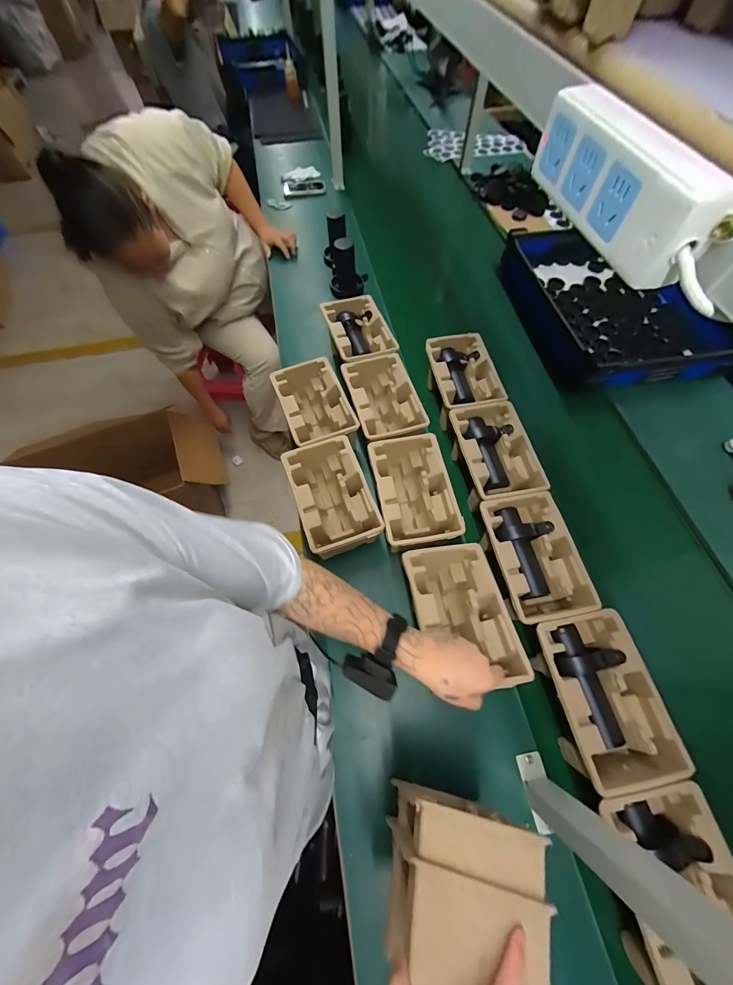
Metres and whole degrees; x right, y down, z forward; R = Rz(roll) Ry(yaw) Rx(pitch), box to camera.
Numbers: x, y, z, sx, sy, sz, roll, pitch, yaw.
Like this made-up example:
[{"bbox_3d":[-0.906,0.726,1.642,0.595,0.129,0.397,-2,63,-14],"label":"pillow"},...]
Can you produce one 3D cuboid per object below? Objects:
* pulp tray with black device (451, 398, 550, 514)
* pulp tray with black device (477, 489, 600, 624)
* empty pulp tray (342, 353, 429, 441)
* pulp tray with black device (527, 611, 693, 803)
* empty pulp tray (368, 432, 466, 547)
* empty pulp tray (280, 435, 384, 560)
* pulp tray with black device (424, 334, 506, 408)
[{"bbox_3d":[0.279,-0.087,0.731,0.150,0.080,0.242,-12,67,-5],"label":"pulp tray with black device"},{"bbox_3d":[0.314,0.125,0.634,0.149,0.079,0.230,-10,66,-4],"label":"pulp tray with black device"},{"bbox_3d":[0.039,-0.210,0.804,0.148,0.119,0.241,-14,67,-6],"label":"empty pulp tray"},{"bbox_3d":[0.375,0.325,0.534,0.150,0.084,0.225,-11,66,-4],"label":"pulp tray with black device"},{"bbox_3d":[0.095,0.004,0.701,0.150,0.118,0.240,-10,66,-4],"label":"empty pulp tray"},{"bbox_3d":[-0.072,0.018,0.695,0.142,0.119,0.229,-19,67,-8],"label":"empty pulp tray"},{"bbox_3d":[0.236,-0.298,0.813,0.144,0.054,0.234,-10,66,-4],"label":"pulp tray with black device"}]

